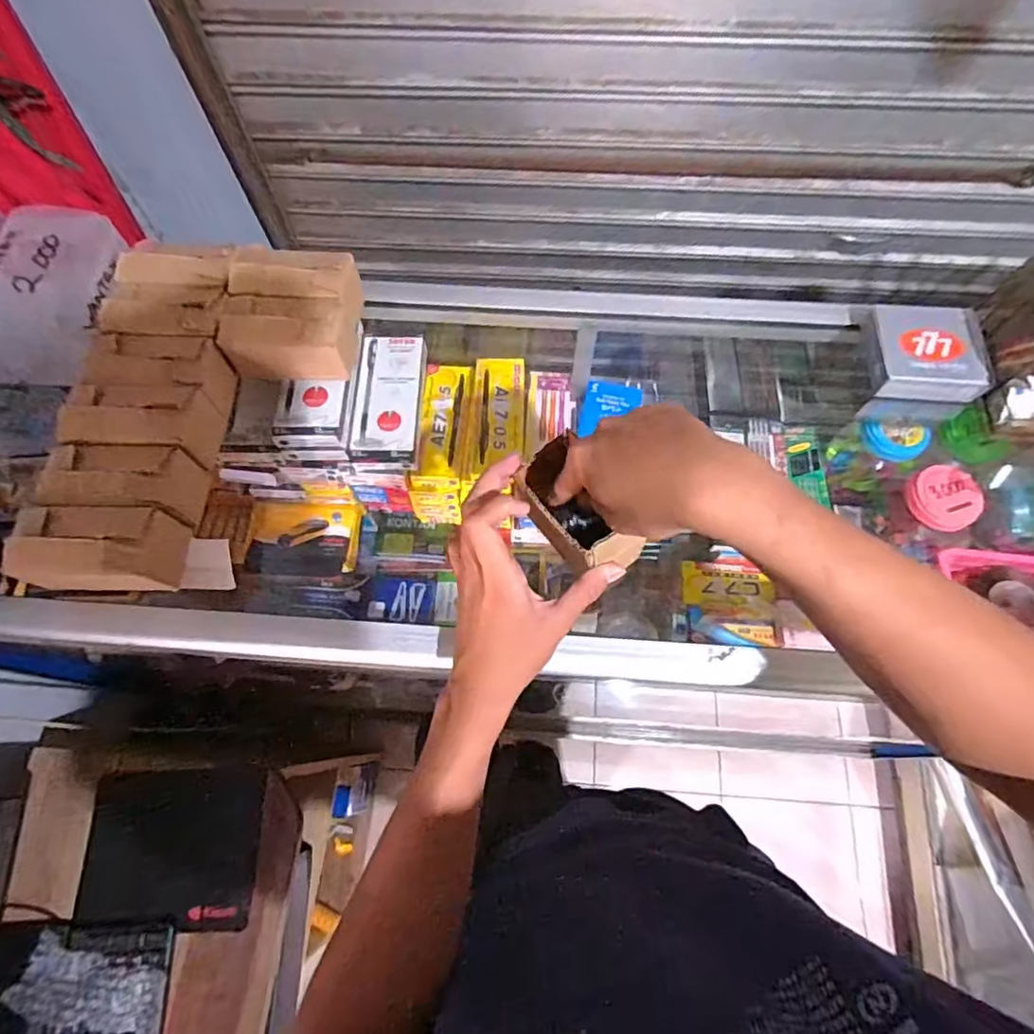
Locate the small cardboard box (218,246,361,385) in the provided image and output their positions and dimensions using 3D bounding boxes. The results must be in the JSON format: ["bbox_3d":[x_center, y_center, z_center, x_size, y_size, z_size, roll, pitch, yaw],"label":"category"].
[{"bbox_3d":[-0.201,-0.180,0.515,0.106,0.053,0.111,0,69,0],"label":"small cardboard box"}]

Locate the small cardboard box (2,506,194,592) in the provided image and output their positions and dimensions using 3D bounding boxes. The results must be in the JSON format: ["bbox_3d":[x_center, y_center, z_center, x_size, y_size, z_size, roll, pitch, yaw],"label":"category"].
[{"bbox_3d":[-0.311,0.025,0.430,0.099,0.054,0.057,0,69,0],"label":"small cardboard box"}]

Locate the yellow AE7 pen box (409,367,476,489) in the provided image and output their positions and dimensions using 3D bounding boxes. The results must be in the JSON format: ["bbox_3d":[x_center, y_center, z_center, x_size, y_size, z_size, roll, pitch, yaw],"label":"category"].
[{"bbox_3d":[-0.082,-0.105,0.664,0.060,0.026,0.151,6,69,2],"label":"yellow AE7 pen box"}]

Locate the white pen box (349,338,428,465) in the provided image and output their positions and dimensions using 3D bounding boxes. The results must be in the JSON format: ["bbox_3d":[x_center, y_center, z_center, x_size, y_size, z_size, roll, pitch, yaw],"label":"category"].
[{"bbox_3d":[-0.137,-0.128,0.619,0.069,0.018,0.148,1,69,1],"label":"white pen box"}]

